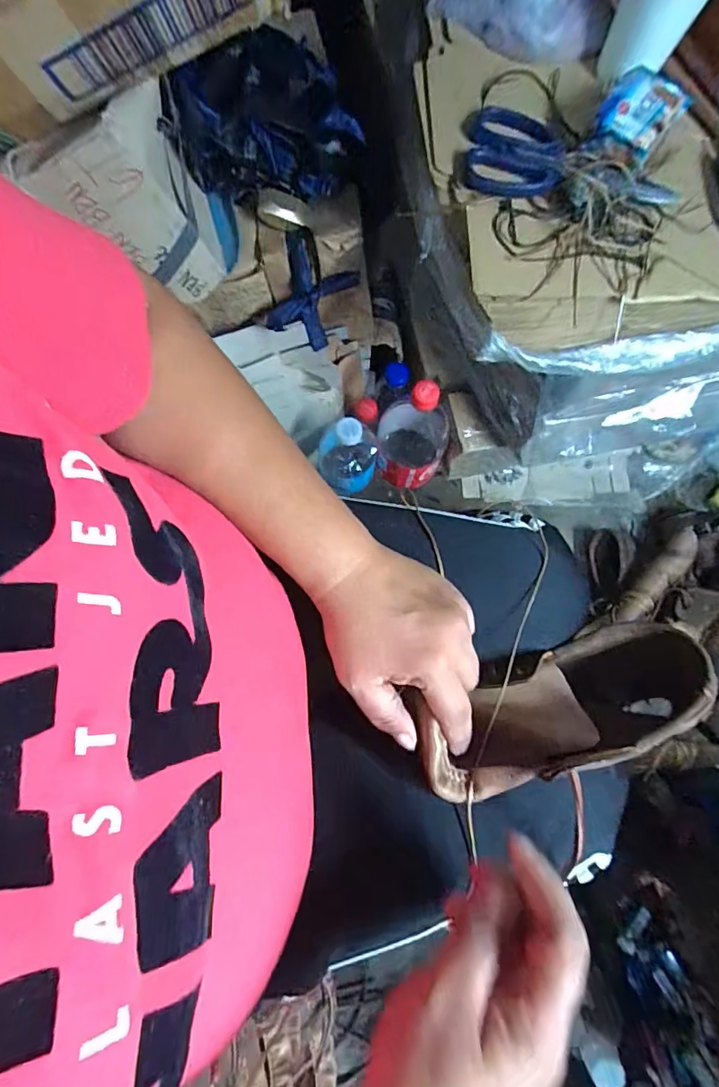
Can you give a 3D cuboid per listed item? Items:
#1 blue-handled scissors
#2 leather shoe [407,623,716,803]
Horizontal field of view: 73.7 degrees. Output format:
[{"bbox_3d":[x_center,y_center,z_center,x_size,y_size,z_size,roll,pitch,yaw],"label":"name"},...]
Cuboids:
[{"bbox_3d":[0.163,-0.297,0.390,0.176,0.021,0.078,23,76,4],"label":"blue-handled scissors"},{"bbox_3d":[0.137,0.108,0.325,0.208,0.066,0.075,-17,77,-15],"label":"leather shoe"}]

